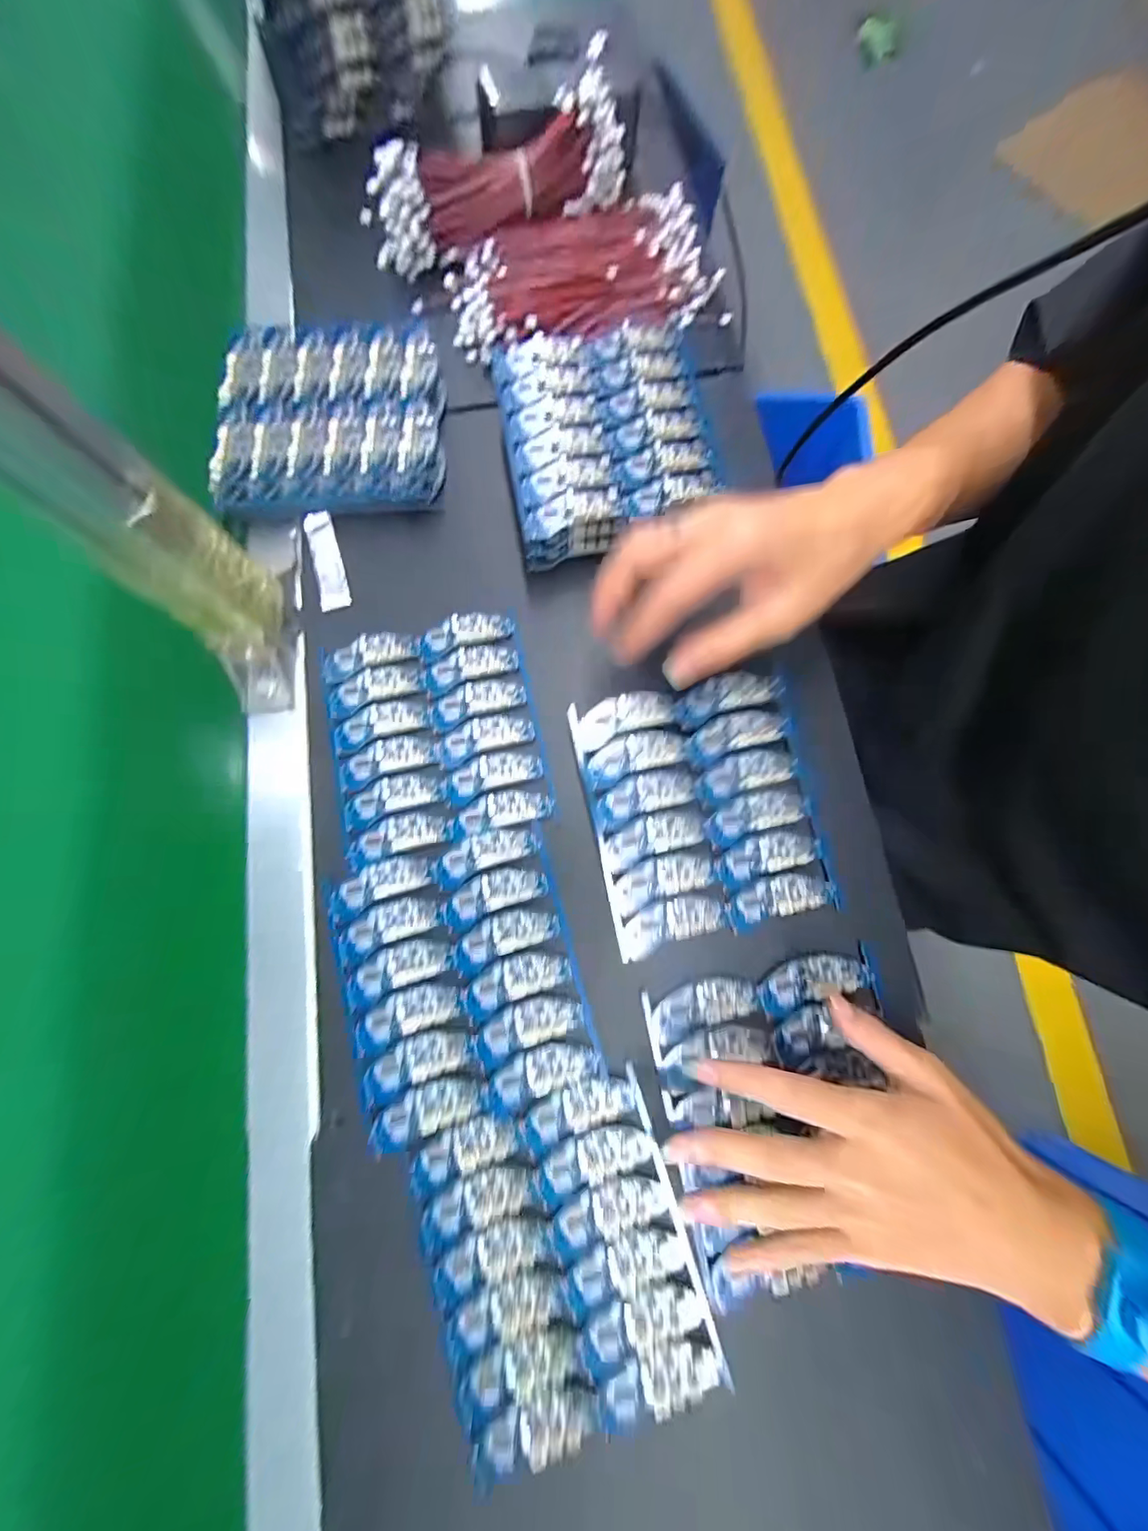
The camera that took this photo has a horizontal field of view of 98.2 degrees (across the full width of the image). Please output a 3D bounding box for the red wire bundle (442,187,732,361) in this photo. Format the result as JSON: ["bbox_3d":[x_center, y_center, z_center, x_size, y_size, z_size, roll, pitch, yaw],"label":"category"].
[{"bbox_3d":[0.004,-0.415,0.419,0.219,0.020,0.134,-13,78,-2],"label":"red wire bundle"}]

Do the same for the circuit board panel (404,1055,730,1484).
[{"bbox_3d":[-0.008,0.268,0.269,0.138,0.006,0.154,-17,78,-2],"label":"circuit board panel"}]

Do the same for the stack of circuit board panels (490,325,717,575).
[{"bbox_3d":[0.017,-0.243,0.362,0.135,0.035,0.178,-12,77,-1],"label":"stack of circuit board panels"}]

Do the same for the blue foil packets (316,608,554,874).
[{"bbox_3d":[-0.094,-0.024,0.337,0.136,0.009,0.151,-14,78,-2],"label":"blue foil packets"}]

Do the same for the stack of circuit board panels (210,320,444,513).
[{"bbox_3d":[-0.181,-0.260,0.375,0.158,0.034,0.143,-4,78,0],"label":"stack of circuit board panels"}]

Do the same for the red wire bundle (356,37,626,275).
[{"bbox_3d":[-0.063,-0.473,0.402,0.216,0.061,0.045,-23,79,-4],"label":"red wire bundle"}]

